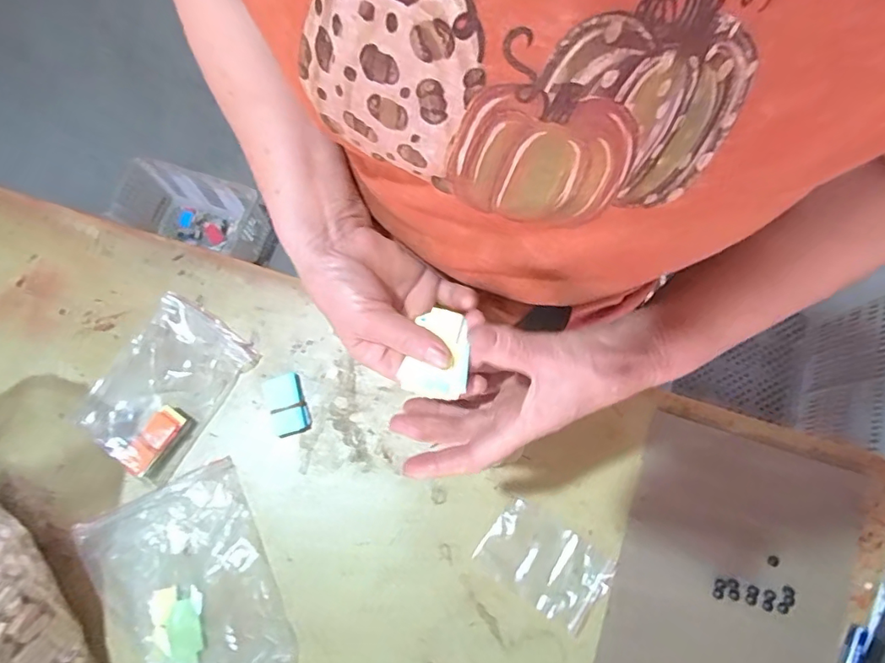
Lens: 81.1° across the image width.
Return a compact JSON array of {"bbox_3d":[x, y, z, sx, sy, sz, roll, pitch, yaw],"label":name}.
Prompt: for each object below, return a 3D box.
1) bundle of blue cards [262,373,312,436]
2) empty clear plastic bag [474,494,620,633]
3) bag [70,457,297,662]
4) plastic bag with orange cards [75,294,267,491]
[{"bbox_3d":[-0.162,0.076,0.540,0.037,0.006,0.063,-19,75,-3],"label":"bundle of blue cards"},{"bbox_3d":[0.099,0.225,0.502,0.117,0.006,0.077,32,78,10],"label":"empty clear plastic bag"},{"bbox_3d":[-0.246,0.257,0.487,0.158,0.037,0.221,-24,76,-5],"label":"bag"},{"bbox_3d":[-0.292,0.056,0.543,0.119,0.023,0.167,31,78,9],"label":"plastic bag with orange cards"}]

